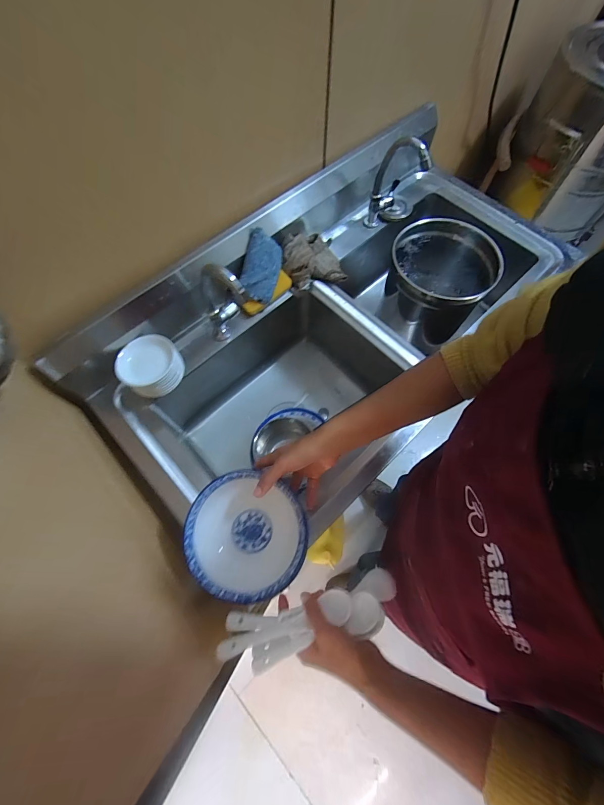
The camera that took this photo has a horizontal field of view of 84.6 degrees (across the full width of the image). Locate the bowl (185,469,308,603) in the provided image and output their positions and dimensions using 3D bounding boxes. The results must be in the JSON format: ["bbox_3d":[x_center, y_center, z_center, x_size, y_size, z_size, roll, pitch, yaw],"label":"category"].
[{"bbox_3d":[-0.074,0.179,0.453,0.155,0.056,0.149,0,69,-1],"label":"bowl"}]

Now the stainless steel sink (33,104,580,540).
[{"bbox_3d":[0.104,-0.167,0.736,0.983,0.293,0.502,-40,75,-15],"label":"stainless steel sink"}]

